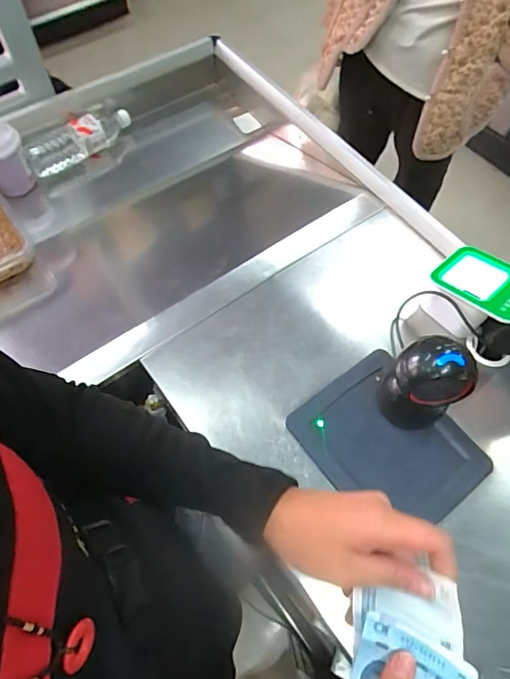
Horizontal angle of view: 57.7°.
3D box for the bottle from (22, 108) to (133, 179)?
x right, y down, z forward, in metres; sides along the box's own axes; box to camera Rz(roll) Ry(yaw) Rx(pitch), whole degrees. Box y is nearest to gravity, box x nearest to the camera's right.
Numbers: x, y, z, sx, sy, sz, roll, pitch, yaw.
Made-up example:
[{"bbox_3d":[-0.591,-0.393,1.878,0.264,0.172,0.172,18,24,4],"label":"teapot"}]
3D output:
[{"bbox_3d":[-0.352,-0.408,0.944,0.228,0.061,0.077,-39,71,-19],"label":"bottle"}]

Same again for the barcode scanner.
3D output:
[{"bbox_3d":[0.223,0.059,0.609,0.078,0.152,0.093,-34,69,-18],"label":"barcode scanner"}]

